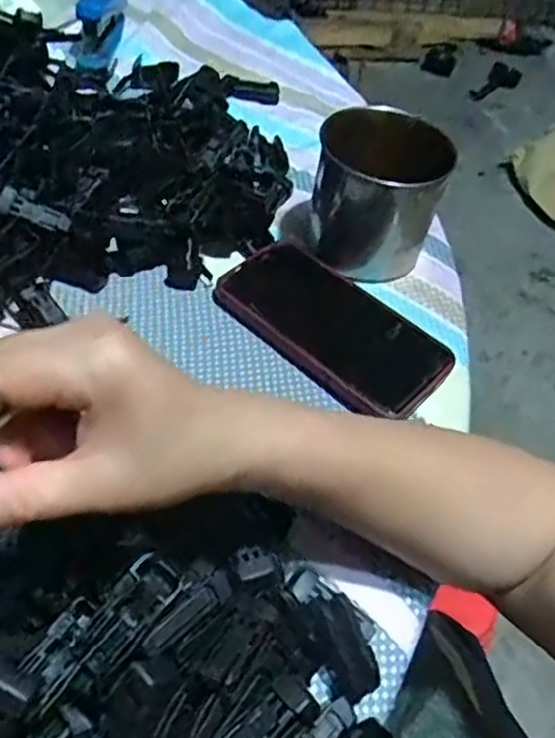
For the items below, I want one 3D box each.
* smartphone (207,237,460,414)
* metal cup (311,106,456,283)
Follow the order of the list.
[{"bbox_3d":[0.036,-0.028,0.450,0.153,0.018,0.076,41,57,21],"label":"smartphone"},{"bbox_3d":[0.071,-0.123,0.478,0.088,0.100,0.088,4,52,-5],"label":"metal cup"}]

